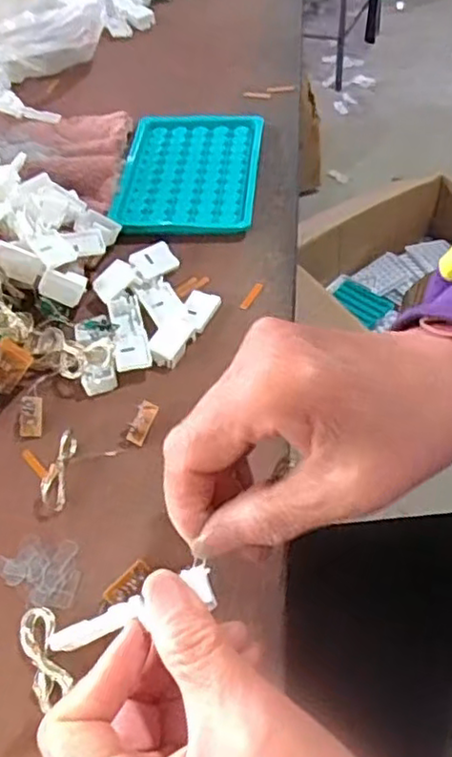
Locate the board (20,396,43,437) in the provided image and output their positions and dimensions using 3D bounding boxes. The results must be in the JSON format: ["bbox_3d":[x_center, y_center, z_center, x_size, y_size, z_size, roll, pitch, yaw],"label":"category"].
[{"bbox_3d":[-0.104,0.020,0.357,0.012,0.004,0.023,-8,71,3],"label":"board"}]

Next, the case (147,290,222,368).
[{"bbox_3d":[-0.025,-0.030,0.386,0.021,0.007,0.056,24,59,22],"label":"case"}]

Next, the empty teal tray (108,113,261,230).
[{"bbox_3d":[-0.025,-0.150,0.476,0.097,0.006,0.129,-1,53,5],"label":"empty teal tray"}]

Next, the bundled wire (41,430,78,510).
[{"bbox_3d":[-0.084,0.045,0.334,0.011,0.011,0.042,0,53,6],"label":"bundled wire"}]

